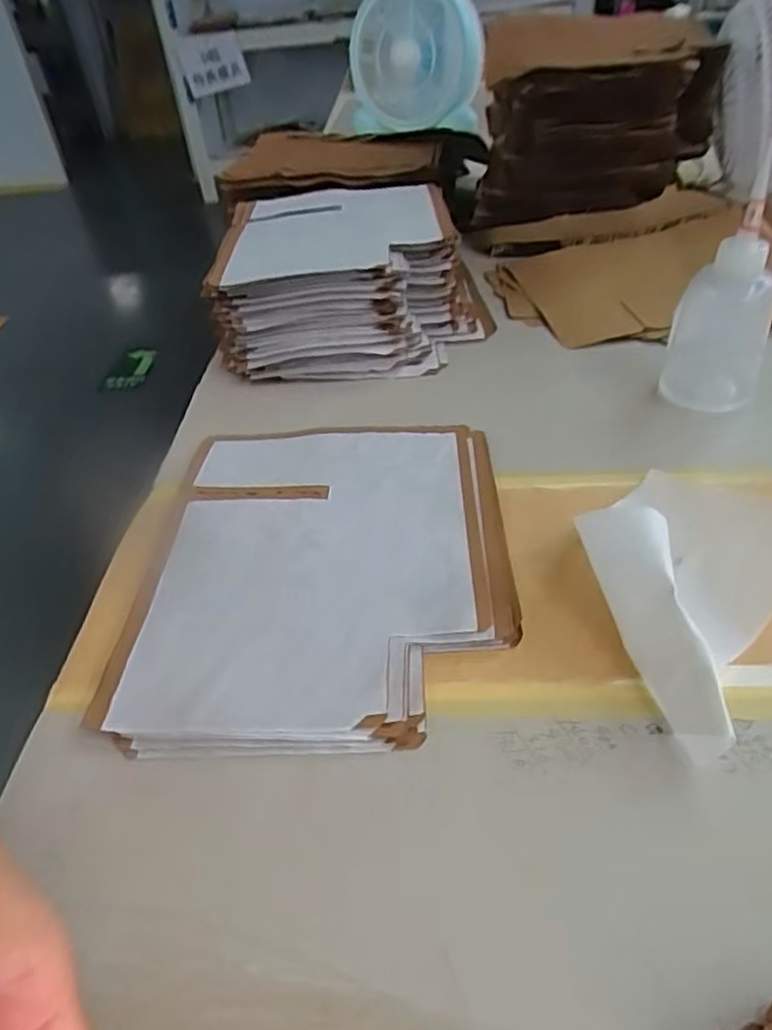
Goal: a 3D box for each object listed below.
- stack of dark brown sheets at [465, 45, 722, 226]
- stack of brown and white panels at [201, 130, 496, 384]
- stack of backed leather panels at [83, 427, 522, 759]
[{"bbox_3d":[0.218,-0.395,0.693,0.248,0.156,0.066,-10,58,5],"label":"stack of dark brown sheets"},{"bbox_3d":[-0.038,-0.264,0.674,0.243,0.080,0.350,-6,41,-3],"label":"stack of brown and white panels"},{"bbox_3d":[-0.034,0.024,0.396,0.204,0.012,0.246,-1,41,3],"label":"stack of backed leather panels"}]

